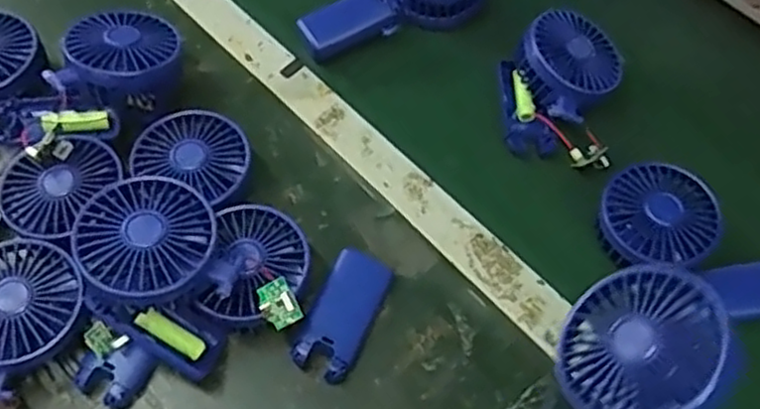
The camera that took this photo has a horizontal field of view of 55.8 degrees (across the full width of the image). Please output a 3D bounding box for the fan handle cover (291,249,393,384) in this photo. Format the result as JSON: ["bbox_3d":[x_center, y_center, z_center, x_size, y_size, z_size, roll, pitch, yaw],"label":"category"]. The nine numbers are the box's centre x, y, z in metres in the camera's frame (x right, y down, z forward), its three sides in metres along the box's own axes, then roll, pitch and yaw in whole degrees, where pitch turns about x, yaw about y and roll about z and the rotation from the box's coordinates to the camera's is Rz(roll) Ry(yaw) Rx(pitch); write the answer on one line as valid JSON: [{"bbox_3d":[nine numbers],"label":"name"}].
[{"bbox_3d":[-0.025,0.079,0.518,0.040,0.016,0.092,21,64,11],"label":"fan handle cover"}]

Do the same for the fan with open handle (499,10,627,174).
[{"bbox_3d":[0.153,-0.099,0.607,0.094,0.056,0.116,8,63,5],"label":"fan with open handle"}]

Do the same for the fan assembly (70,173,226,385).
[{"bbox_3d":[-0.151,0.048,0.482,0.087,0.080,0.113,4,62,1],"label":"fan assembly"}]

